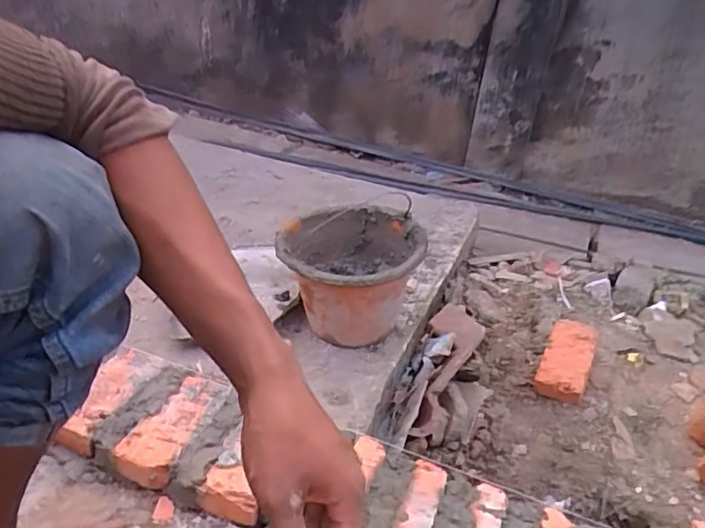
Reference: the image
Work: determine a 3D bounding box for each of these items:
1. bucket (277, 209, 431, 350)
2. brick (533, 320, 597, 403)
[{"bbox_3d":[-0.010,0.021,0.947,0.228,0.177,0.228,5,30,-3],"label":"bucket"},{"bbox_3d":[0.380,0.166,0.986,0.081,0.048,0.161,18,51,19],"label":"brick"}]

